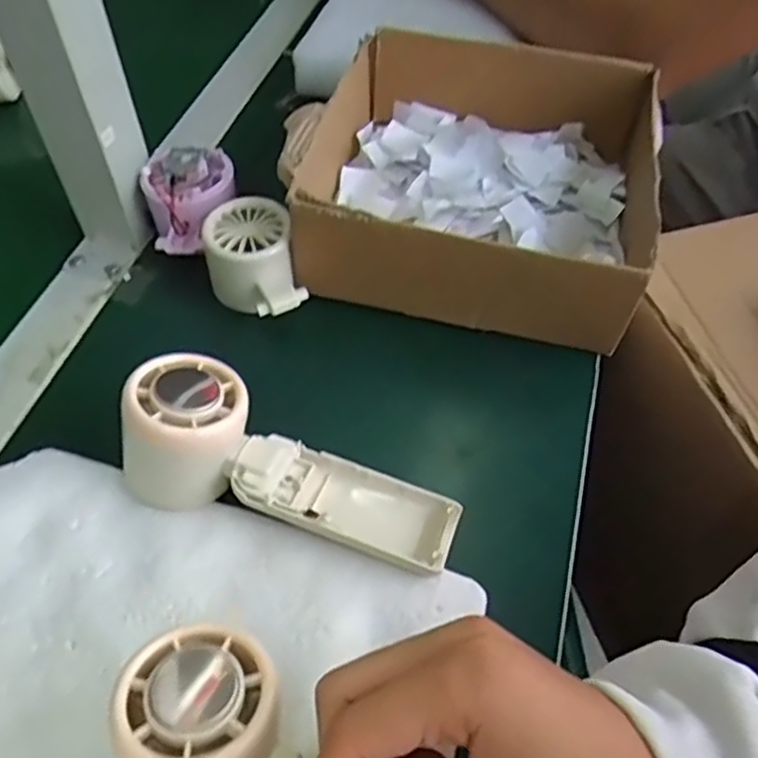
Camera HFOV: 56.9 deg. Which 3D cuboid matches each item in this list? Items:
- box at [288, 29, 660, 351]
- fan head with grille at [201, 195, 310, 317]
[{"bbox_3d":[0.071,-0.140,0.469,0.207,0.081,0.233,12,54,7],"label":"box"},{"bbox_3d":[-0.076,-0.068,0.423,0.053,0.046,0.074,-13,55,-11],"label":"fan head with grille"}]

